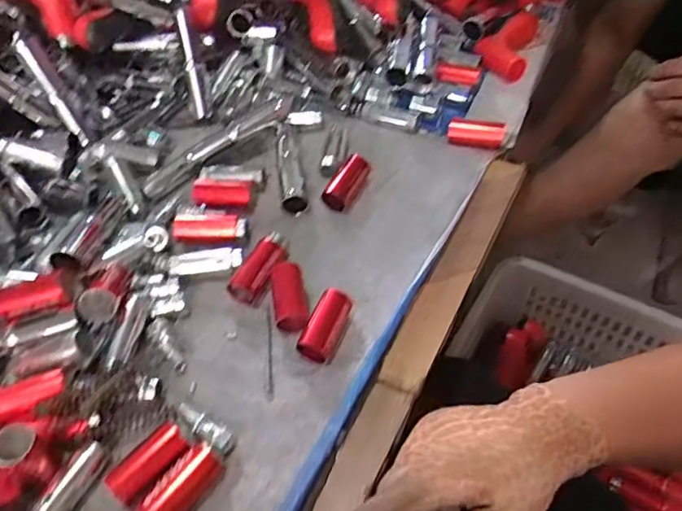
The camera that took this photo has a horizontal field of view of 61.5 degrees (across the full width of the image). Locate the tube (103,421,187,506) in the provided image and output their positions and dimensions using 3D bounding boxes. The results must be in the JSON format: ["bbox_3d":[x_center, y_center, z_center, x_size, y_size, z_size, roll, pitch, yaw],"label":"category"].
[{"bbox_3d":[-0.143,0.158,0.432,0.022,0.030,0.060,33,59,26],"label":"tube"}]

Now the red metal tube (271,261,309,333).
[{"bbox_3d":[-0.048,0.040,0.529,0.030,0.030,0.062,-9,51,-4],"label":"red metal tube"}]

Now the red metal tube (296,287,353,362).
[{"bbox_3d":[-0.012,0.061,0.499,0.028,0.034,0.060,20,54,18],"label":"red metal tube"}]

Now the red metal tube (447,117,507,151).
[{"bbox_3d":[0.155,-0.139,0.658,0.063,0.027,0.024,9,52,10],"label":"red metal tube"}]

